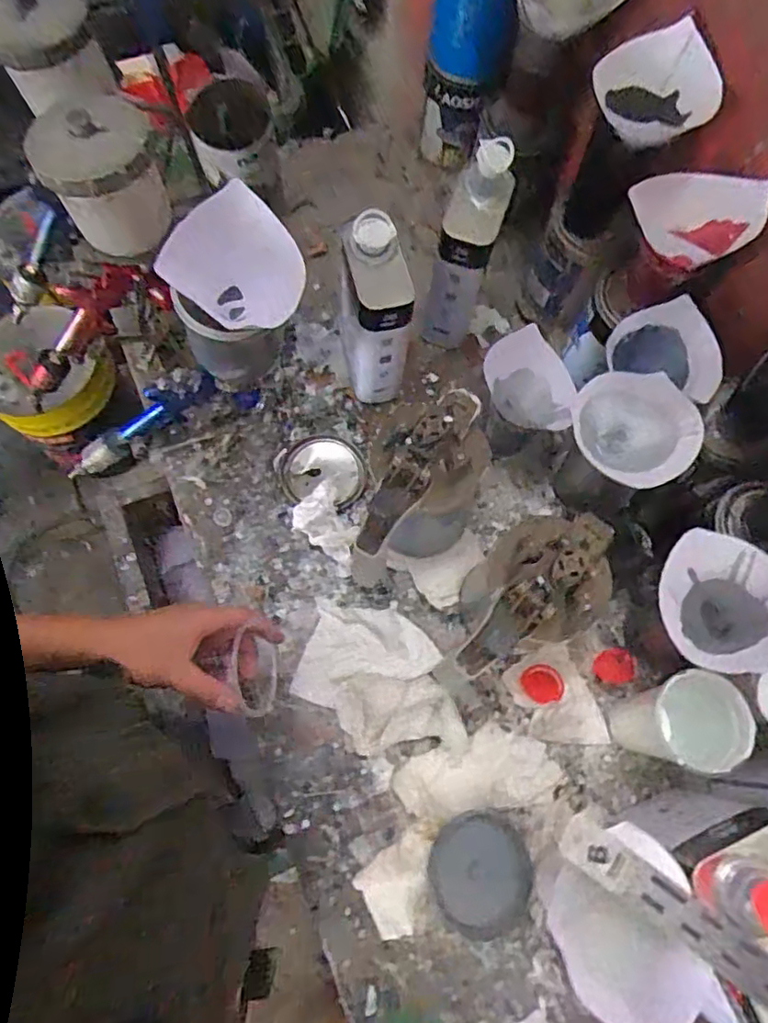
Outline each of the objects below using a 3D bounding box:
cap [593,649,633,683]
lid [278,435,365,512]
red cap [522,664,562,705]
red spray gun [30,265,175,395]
[{"bbox_3d":[0.250,0.168,0.681,0.040,0.011,0.035,2,70,-1],"label":"cap"},{"bbox_3d":[-0.073,-0.047,0.741,0.097,0.015,0.097,1,70,-2],"label":"lid"},{"bbox_3d":[0.169,0.183,0.666,0.041,0.008,0.041,-4,74,15],"label":"red cap"},{"bbox_3d":[-0.355,-0.228,0.752,0.256,0.106,0.052,-27,67,34],"label":"red spray gun"}]

